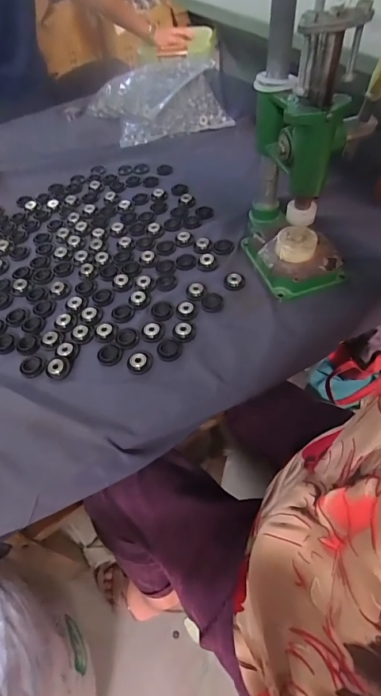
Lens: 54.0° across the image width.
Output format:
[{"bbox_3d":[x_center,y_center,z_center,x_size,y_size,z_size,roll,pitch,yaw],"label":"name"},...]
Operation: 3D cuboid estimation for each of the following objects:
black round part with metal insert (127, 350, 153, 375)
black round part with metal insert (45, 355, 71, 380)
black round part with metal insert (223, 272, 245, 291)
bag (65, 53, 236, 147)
[{"bbox_3d":[-0.068,0.017,0.500,0.034,0.008,0.036,-3,54,3],"label":"black round part with metal insert"},{"bbox_3d":[-0.180,0.024,0.502,0.031,0.010,0.035,-19,54,-8],"label":"black round part with metal insert"},{"bbox_3d":[0.067,-0.104,0.570,0.032,0.010,0.039,0,54,5],"label":"black round part with metal insert"},{"bbox_3d":[-0.121,-0.600,0.909,0.388,0.082,0.268,-11,54,-3],"label":"bag"}]

